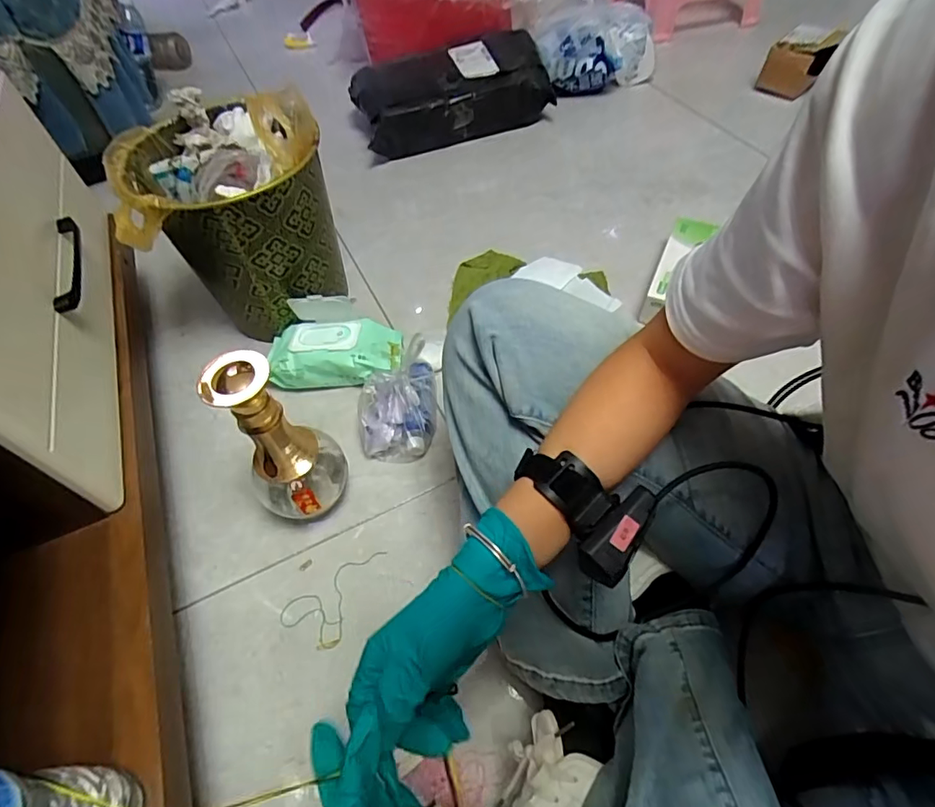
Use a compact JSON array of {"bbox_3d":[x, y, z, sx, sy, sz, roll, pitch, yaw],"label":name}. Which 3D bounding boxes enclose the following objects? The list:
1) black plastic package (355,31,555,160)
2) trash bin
[{"bbox_3d":[-0.036,-0.652,1.095,0.403,0.111,0.245,-24,57,-12],"label":"black plastic package"},{"bbox_3d":[-0.320,-0.251,0.708,0.246,0.254,0.233,-38,61,-21],"label":"trash bin"}]

